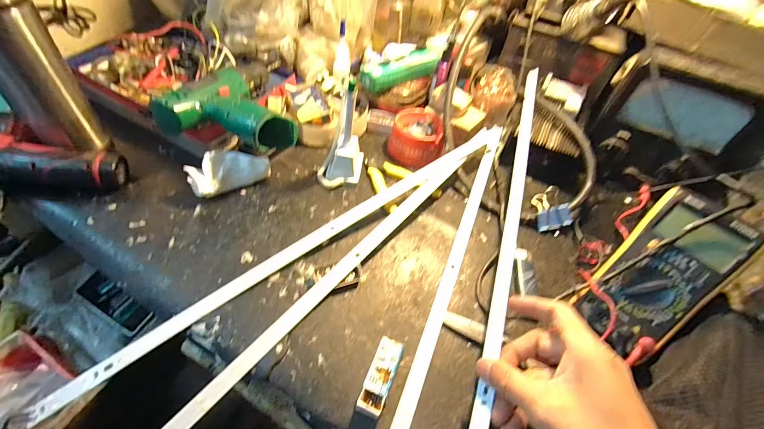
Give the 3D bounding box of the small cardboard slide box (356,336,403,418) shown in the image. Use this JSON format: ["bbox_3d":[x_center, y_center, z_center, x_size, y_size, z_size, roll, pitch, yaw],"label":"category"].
[{"bbox_3d":[-0.001,0.141,0.296,0.022,0.018,0.063,21,50,9],"label":"small cardboard slide box"}]

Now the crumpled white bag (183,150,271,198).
[{"bbox_3d":[-0.190,-0.053,0.422,0.093,0.041,0.037,-31,60,-30],"label":"crumpled white bag"}]

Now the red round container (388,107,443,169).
[{"bbox_3d":[0.053,-0.124,0.514,0.076,0.045,0.096,9,49,-1],"label":"red round container"}]

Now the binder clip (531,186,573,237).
[{"bbox_3d":[0.224,-0.008,0.454,0.042,0.026,0.062,-3,51,-11],"label":"binder clip"}]

